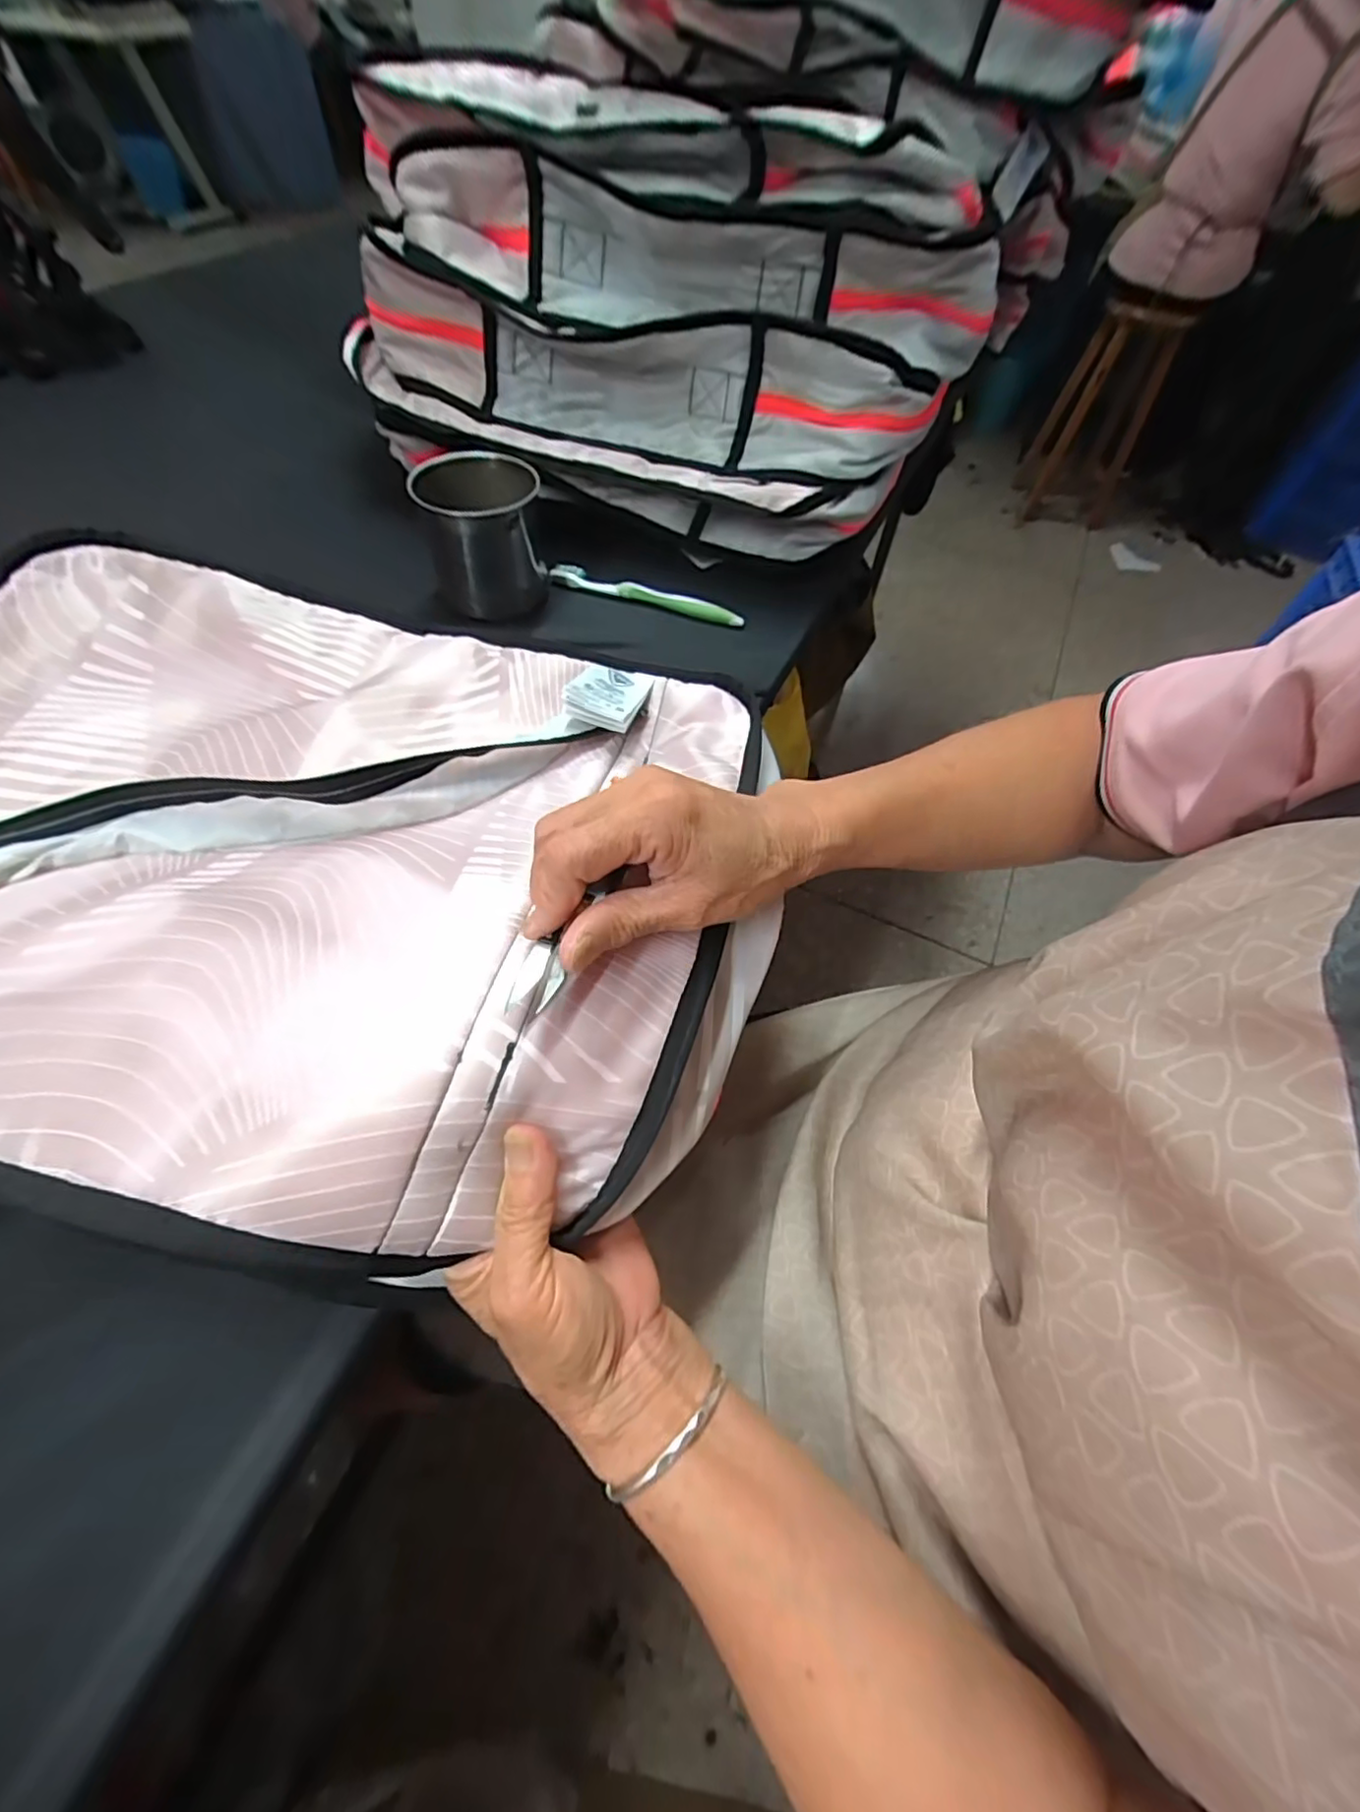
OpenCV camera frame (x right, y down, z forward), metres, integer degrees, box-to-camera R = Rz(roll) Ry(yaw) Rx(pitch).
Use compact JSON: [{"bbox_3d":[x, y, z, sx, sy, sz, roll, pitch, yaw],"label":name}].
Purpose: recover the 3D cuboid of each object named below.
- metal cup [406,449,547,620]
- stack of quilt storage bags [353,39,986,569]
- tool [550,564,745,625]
[{"bbox_3d":[-0.169,-0.321,0.547,0.093,0.097,0.101,2,57,-3],"label":"metal cup"},{"bbox_3d":[-0.025,-0.525,0.570,0.533,0.223,0.269,24,58,11],"label":"stack of quilt storage bags"},{"bbox_3d":[-0.030,-0.287,0.579,0.180,0.018,0.010,16,57,6],"label":"tool"}]

